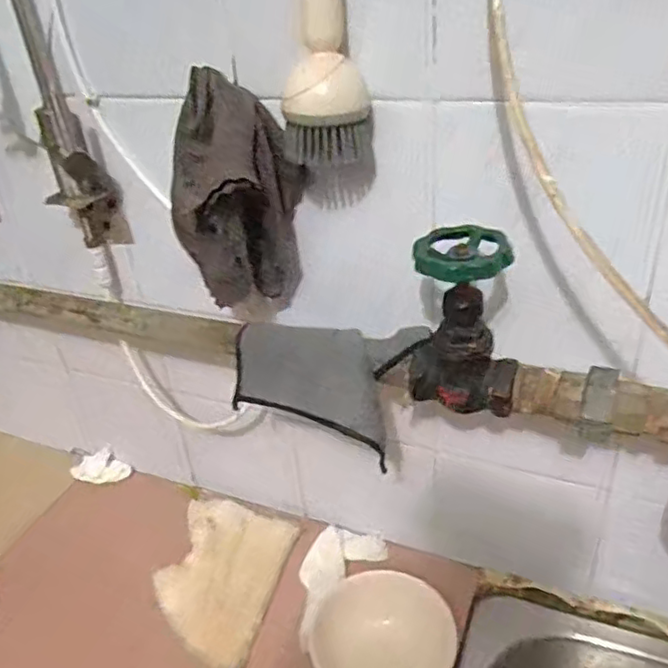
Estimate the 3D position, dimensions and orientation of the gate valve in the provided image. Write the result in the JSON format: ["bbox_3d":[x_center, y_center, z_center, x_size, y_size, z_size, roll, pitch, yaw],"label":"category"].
[{"bbox_3d":[0.088,-0.007,0.428,0.069,0.117,0.050,4,34,15],"label":"gate valve"}]

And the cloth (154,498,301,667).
[{"bbox_3d":[-0.120,0.248,0.671,0.127,0.013,0.184,5,34,16],"label":"cloth"}]

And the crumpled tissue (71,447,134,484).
[{"bbox_3d":[-0.300,0.171,0.817,0.070,0.028,0.041,12,37,25],"label":"crumpled tissue"}]

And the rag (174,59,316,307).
[{"bbox_3d":[-0.066,-0.099,0.480,0.091,0.174,0.074,-28,39,-31],"label":"rag"}]

